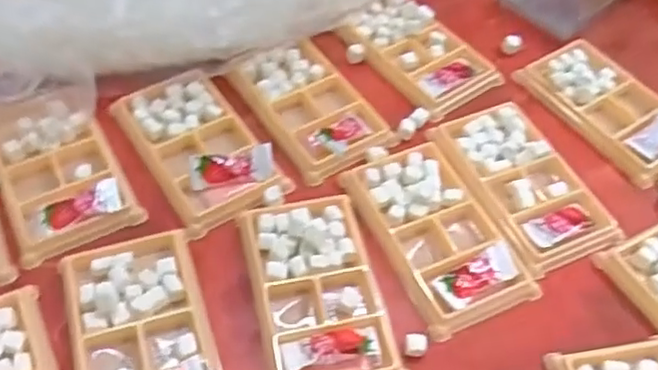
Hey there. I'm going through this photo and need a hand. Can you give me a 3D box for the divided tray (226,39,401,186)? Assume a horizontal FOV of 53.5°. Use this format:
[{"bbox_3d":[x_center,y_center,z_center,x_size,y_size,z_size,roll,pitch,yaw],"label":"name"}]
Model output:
[{"bbox_3d":[-0.014,-0.060,0.507,0.075,0.024,0.125,-25,59,-20],"label":"divided tray"}]

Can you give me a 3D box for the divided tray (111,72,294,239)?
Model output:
[{"bbox_3d":[-0.096,-0.030,0.476,0.076,0.021,0.131,-25,59,-21],"label":"divided tray"}]

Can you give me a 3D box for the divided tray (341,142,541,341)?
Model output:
[{"bbox_3d":[0.072,0.031,0.444,0.078,0.017,0.133,-20,58,-18],"label":"divided tray"}]

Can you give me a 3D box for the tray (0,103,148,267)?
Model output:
[{"bbox_3d":[-0.191,-0.013,0.459,0.075,0.023,0.132,-22,58,-18],"label":"tray"}]

